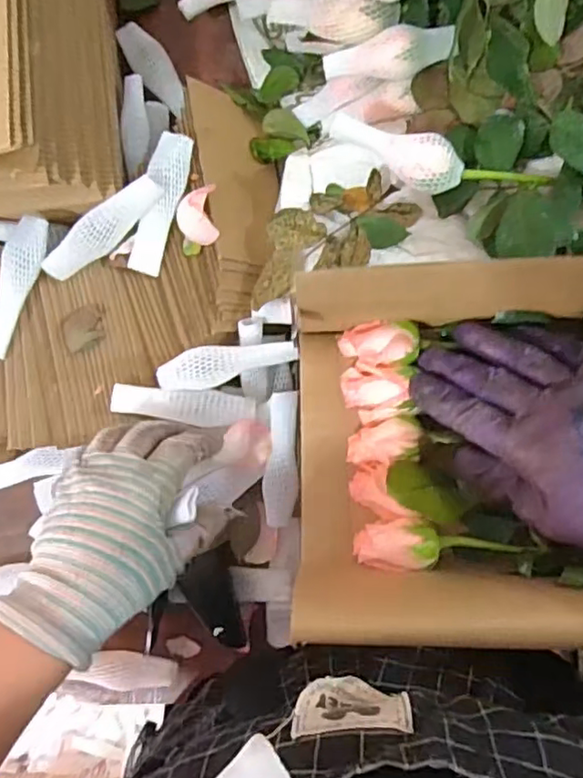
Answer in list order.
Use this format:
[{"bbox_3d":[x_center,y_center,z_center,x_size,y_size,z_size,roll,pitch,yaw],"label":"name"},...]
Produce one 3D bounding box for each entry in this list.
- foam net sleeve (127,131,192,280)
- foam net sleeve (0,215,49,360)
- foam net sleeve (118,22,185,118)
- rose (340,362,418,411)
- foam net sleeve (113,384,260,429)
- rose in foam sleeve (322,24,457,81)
[{"bbox_3d":[-0.091,-0.127,0.423,0.025,0.014,0.095,18,101,2],"label":"foam net sleeve"},{"bbox_3d":[-0.193,-0.071,0.423,0.026,0.021,0.097,24,86,2],"label":"foam net sleeve"},{"bbox_3d":[-0.109,-0.254,0.484,0.029,0.013,0.074,-38,99,7],"label":"foam net sleeve"},{"bbox_3d":[0.050,0.000,0.367,0.038,0.023,0.027,8,86,1],"label":"rose"},{"bbox_3d":[-0.073,0.010,0.423,0.095,0.018,0.023,8,86,1],"label":"foam net sleeve"},{"bbox_3d":[0.066,-0.228,0.417,0.086,0.023,0.030,-5,86,0],"label":"rose in foam sleeve"}]

